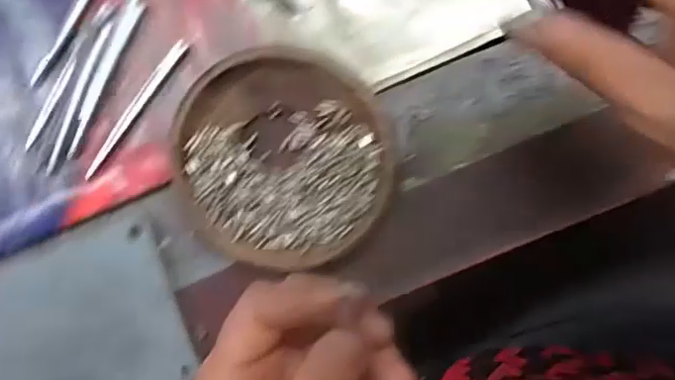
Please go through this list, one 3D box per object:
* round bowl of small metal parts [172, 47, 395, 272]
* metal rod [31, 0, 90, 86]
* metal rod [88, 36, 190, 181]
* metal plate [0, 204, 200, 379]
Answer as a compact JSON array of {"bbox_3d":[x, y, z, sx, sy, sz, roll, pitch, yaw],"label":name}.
[{"bbox_3d":[-0.029,-0.016,0.310,0.116,0.017,0.107,0,92,6],"label":"round bowl of small metal parts"},{"bbox_3d":[-0.146,-0.100,0.327,0.008,0.004,0.093,32,94,4],"label":"metal rod"},{"bbox_3d":[-0.112,-0.045,0.328,0.008,0.005,0.091,37,94,4],"label":"metal rod"},{"bbox_3d":[-0.181,0.090,0.331,0.193,0.012,0.098,-22,89,6],"label":"metal plate"}]

